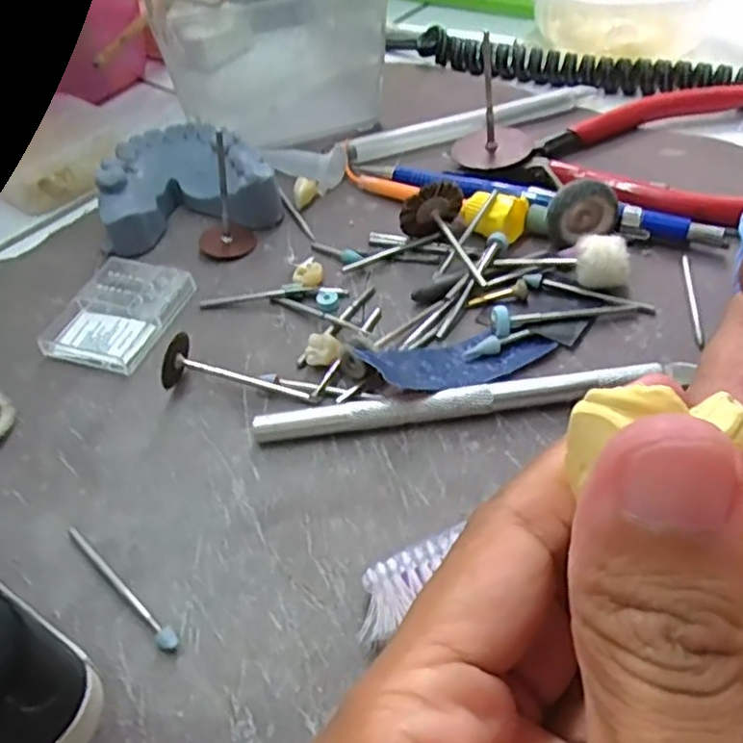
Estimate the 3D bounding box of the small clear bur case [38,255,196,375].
[{"bbox_3d":[-0.084,-0.020,0.232,0.034,0.008,0.045,13,51,17],"label":"small clear bur case"}]

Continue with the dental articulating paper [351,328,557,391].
[{"bbox_3d":[0.026,-0.006,0.204,0.055,0.011,0.021,-21,49,-13],"label":"dental articulating paper"}]

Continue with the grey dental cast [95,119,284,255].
[{"bbox_3d":[-0.071,-0.075,0.270,0.063,0.022,0.050,-12,48,-5],"label":"grey dental cast"}]

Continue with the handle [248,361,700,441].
[{"bbox_3d":[0.028,0.009,0.194,0.121,0.009,0.007,-8,48,-1],"label":"handle"}]

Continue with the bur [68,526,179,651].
[{"bbox_3d":[-0.061,0.051,0.167,0.046,0.004,0.004,34,59,31],"label":"bur"}]

